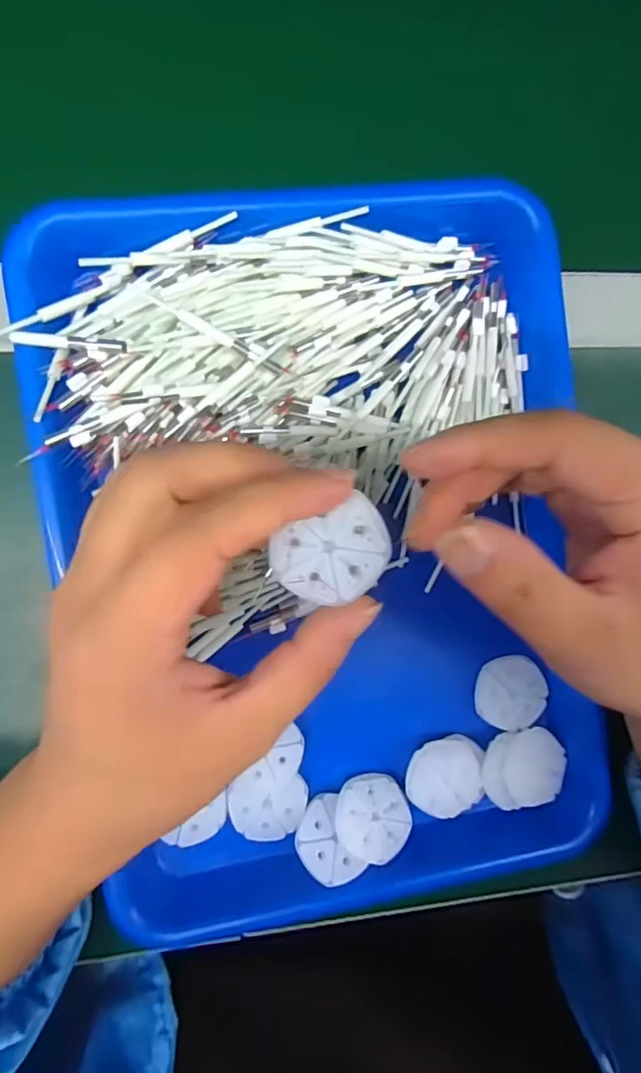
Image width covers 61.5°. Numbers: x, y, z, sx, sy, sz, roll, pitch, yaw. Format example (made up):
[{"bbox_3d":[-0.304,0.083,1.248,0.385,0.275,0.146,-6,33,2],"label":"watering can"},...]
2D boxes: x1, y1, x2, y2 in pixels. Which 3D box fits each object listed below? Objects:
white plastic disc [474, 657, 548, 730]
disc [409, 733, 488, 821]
[{"bbox_3d":[0.100,0.082,0.283,0.039,0.005,0.037,0,93,-9],"label":"white plastic disc"},{"bbox_3d":[0.064,0.121,0.273,0.039,0.010,0.036,0,93,-9],"label":"disc"}]

